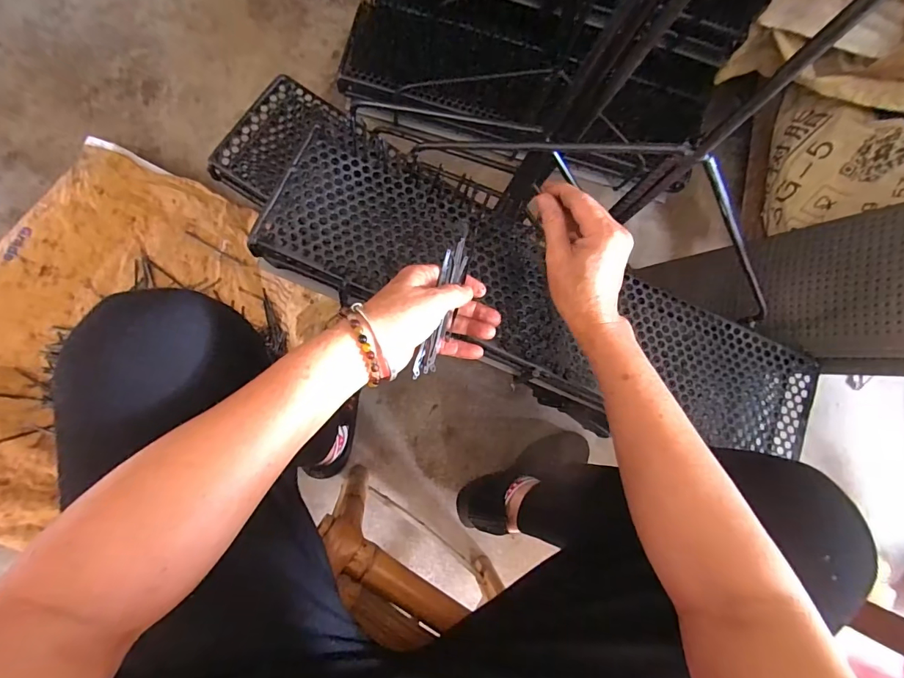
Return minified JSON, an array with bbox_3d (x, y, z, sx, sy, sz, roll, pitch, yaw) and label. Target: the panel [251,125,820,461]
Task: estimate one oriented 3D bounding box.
[{"bbox_3d":[0.106,-0.028,0.440,0.593,0.022,0.149,24,81,-5],"label":"panel"}]

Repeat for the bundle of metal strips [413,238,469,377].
[{"bbox_3d":[-0.007,-0.027,0.366,0.022,0.014,0.125,17,77,-6],"label":"bundle of metal strips"}]

